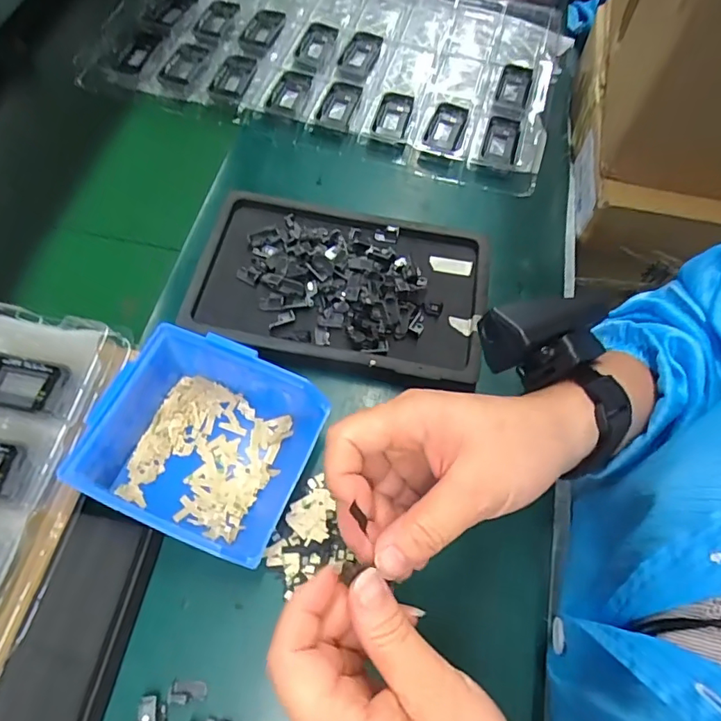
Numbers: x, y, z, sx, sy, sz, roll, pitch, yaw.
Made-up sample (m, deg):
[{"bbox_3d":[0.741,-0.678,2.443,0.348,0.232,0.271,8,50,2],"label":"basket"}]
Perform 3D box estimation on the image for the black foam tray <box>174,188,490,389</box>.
[{"bbox_3d":[-0.016,-0.065,0.438,0.243,0.025,0.157,9,63,3],"label":"black foam tray"}]

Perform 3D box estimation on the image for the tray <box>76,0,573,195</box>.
[{"bbox_3d":[-0.027,-0.366,0.600,0.524,0.041,0.313,14,64,5],"label":"tray"}]

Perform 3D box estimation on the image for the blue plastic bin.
[{"bbox_3d":[-0.107,0.056,0.353,0.135,0.066,0.124,22,65,9],"label":"blue plastic bin"}]

